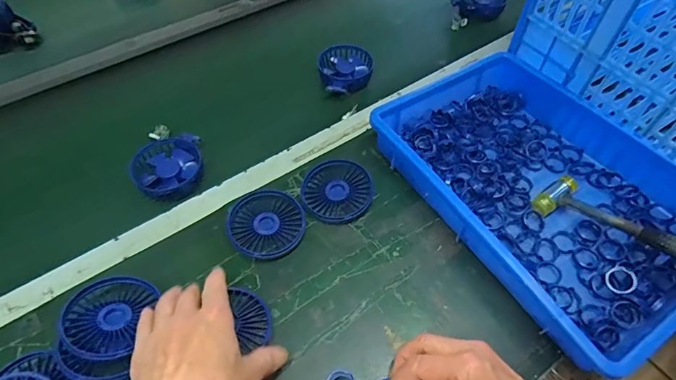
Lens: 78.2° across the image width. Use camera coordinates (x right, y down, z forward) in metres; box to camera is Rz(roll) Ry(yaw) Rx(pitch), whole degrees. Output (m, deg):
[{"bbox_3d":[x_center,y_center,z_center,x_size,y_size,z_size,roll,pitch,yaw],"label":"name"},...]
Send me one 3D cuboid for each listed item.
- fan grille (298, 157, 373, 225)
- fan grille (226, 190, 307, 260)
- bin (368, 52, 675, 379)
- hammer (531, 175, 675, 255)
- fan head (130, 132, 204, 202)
[{"bbox_3d":[-0.002,0.000,0.511,0.082,0.018,0.085,0,53,0],"label":"fan grille"},{"bbox_3d":[-0.083,0.039,0.484,0.085,0.014,0.087,0,53,0],"label":"fan grille"},{"bbox_3d":[0.231,-0.006,0.488,0.241,0.077,0.358,-27,57,-19],"label":"bin"},{"bbox_3d":[0.317,0.046,0.411,0.058,0.023,0.232,-31,39,-22],"label":"hammer"},{"bbox_3d":[-0.225,-0.033,0.555,0.087,0.030,0.093,-20,55,-15],"label":"fan head"}]

